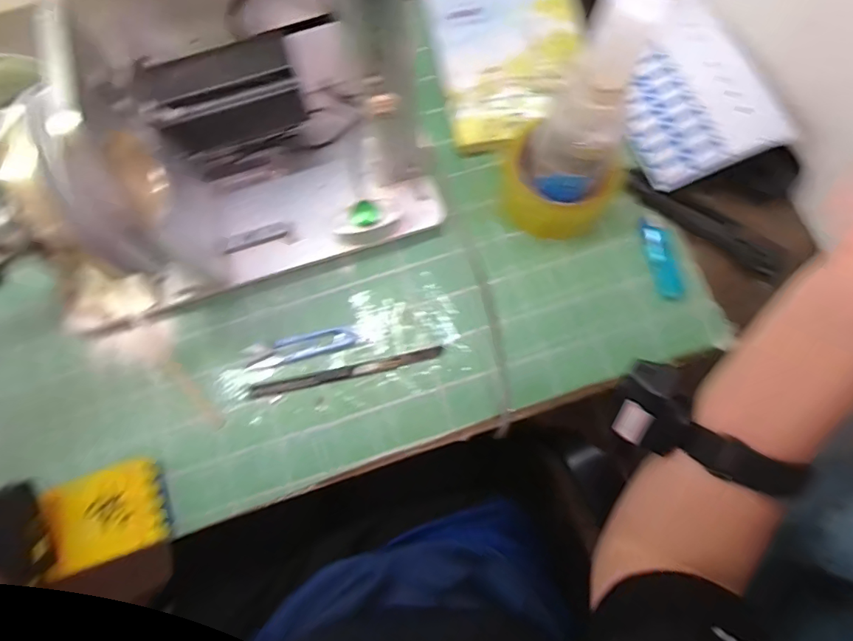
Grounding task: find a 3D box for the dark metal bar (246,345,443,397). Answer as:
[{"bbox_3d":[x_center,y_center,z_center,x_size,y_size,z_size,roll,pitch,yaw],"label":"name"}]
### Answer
[{"bbox_3d":[-0.071,0.046,0.431,0.170,0.008,0.011,-12,75,0],"label":"dark metal bar"}]

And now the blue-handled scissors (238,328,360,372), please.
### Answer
[{"bbox_3d":[-0.112,0.024,0.437,0.100,0.006,0.022,-13,75,-1],"label":"blue-handled scissors"}]

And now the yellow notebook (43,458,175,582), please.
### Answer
[{"bbox_3d":[-0.253,0.155,0.393,0.082,0.024,0.069,-20,75,-2],"label":"yellow notebook"}]

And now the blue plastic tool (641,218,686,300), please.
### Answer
[{"bbox_3d":[0.215,-0.057,0.442,0.024,0.006,0.076,-11,75,0],"label":"blue plastic tool"}]

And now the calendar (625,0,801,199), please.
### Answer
[{"bbox_3d":[0.248,-0.201,0.448,0.119,0.053,0.184,-17,77,-2],"label":"calendar"}]

